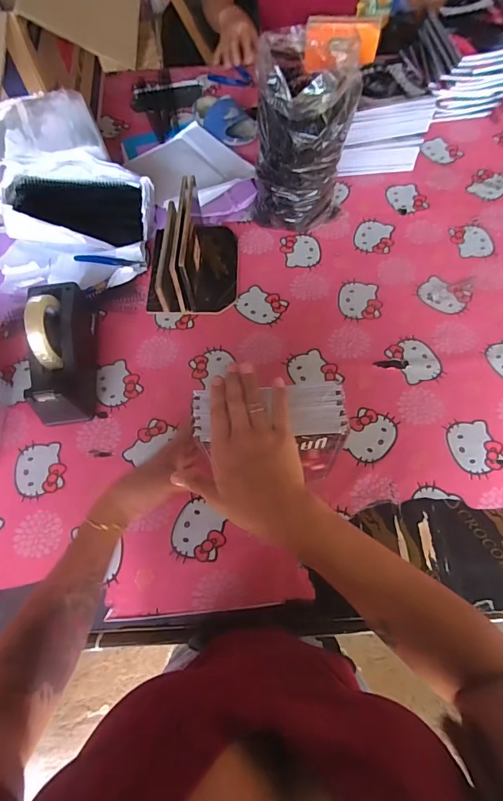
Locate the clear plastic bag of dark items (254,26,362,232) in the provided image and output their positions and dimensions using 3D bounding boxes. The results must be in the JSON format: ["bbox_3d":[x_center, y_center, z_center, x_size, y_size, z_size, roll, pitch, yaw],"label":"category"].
[{"bbox_3d":[0.085,-0.412,0.685,0.144,0.265,0.140,5,66,3],"label":"clear plastic bag of dark items"}]

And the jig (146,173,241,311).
[{"bbox_3d":[-0.096,-0.261,0.702,0.142,0.117,0.204,7,66,4],"label":"jig"}]

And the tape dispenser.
[{"bbox_3d":[-0.289,-0.076,0.619,0.076,0.122,0.213,-7,66,-2],"label":"tape dispenser"}]

